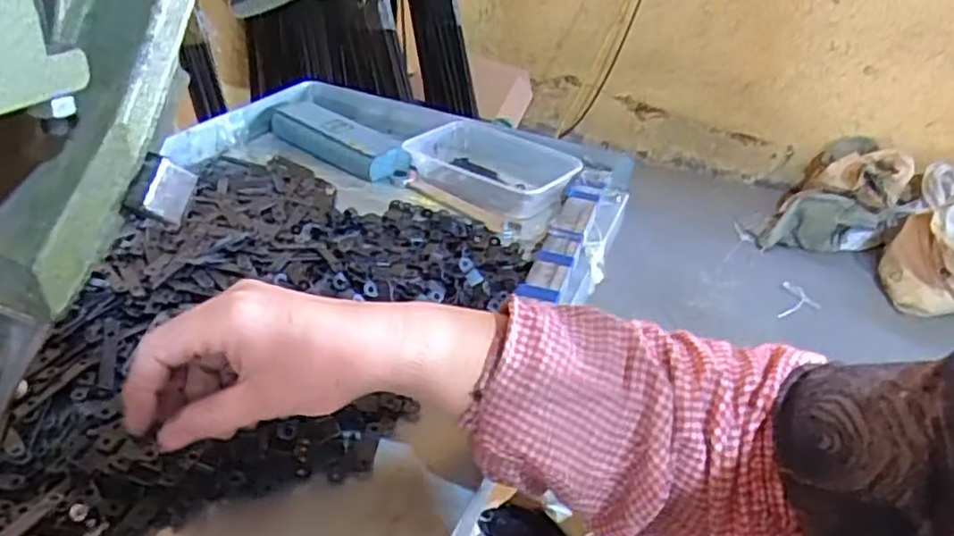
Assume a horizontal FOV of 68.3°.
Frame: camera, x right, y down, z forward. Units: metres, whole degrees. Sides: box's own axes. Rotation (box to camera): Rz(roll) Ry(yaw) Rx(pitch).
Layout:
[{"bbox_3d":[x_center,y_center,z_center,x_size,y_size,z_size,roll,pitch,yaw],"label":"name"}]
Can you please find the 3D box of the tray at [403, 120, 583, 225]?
[{"bbox_3d":[0.013,-0.097,0.719,0.165,0.048,0.116,20,33,20],"label":"tray"}]

